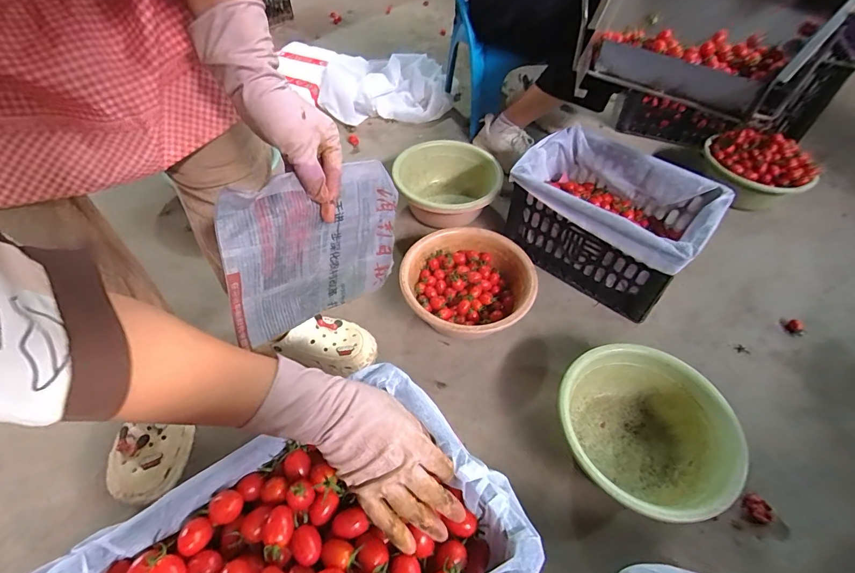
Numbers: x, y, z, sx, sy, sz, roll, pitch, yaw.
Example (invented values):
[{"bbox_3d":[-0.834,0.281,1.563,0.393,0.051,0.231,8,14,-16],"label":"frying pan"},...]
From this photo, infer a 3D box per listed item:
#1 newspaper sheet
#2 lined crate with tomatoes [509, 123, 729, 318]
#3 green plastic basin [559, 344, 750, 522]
[{"bbox_3d":[-0.125,-0.046,0.479,0.022,0.172,0.232,24,32,32],"label":"newspaper sheet"},{"bbox_3d":[0.382,-0.152,0.903,0.382,0.218,0.291,35,56,22],"label":"lined crate with tomatoes"},{"bbox_3d":[0.331,0.234,0.653,0.247,0.121,0.245,1,51,-2],"label":"green plastic basin"}]

